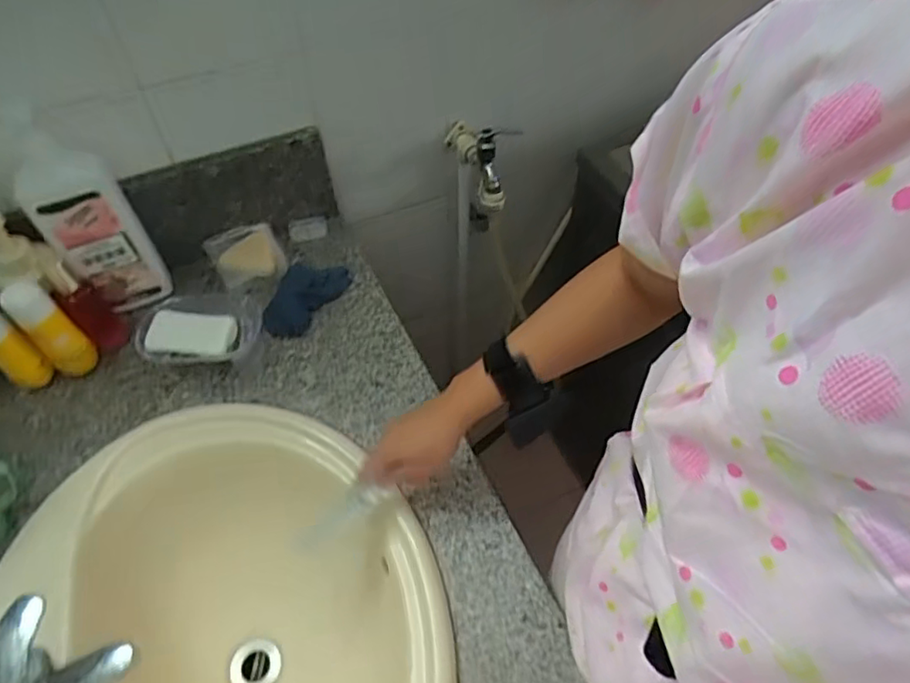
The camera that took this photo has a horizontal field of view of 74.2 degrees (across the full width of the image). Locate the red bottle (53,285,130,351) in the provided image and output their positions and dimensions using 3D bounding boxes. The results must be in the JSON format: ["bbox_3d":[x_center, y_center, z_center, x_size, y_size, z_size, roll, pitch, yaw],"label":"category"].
[{"bbox_3d":[-0.464,-0.033,0.774,0.033,0.112,0.047,31,60,21],"label":"red bottle"}]

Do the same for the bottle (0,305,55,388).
[{"bbox_3d":[-0.536,0.007,0.721,0.034,0.140,0.045,35,62,23],"label":"bottle"}]

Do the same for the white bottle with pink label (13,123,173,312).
[{"bbox_3d":[-0.460,-0.145,0.767,0.111,0.244,0.055,-28,54,-22],"label":"white bottle with pink label"}]

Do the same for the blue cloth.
[{"bbox_3d":[-0.212,-0.060,0.845,0.094,0.019,0.127,12,50,10],"label":"blue cloth"}]

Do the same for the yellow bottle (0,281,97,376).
[{"bbox_3d":[-0.487,-0.013,0.728,0.036,0.134,0.049,35,62,23],"label":"yellow bottle"}]

